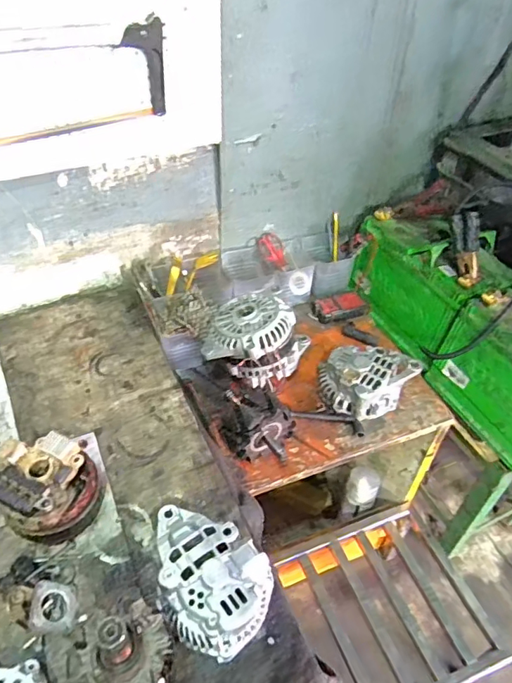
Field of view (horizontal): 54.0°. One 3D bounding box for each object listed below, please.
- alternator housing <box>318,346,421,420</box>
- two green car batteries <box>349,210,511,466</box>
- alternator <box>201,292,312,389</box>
[{"bbox_3d":[0.192,0.068,0.861,0.163,0.057,0.115,4,44,1],"label":"alternator housing"},{"bbox_3d":[0.421,-0.021,0.958,0.180,0.209,0.585,-21,49,-23],"label":"two green car batteries"},{"bbox_3d":[0.004,-0.002,0.855,0.150,0.117,0.148,15,45,12],"label":"alternator"}]

